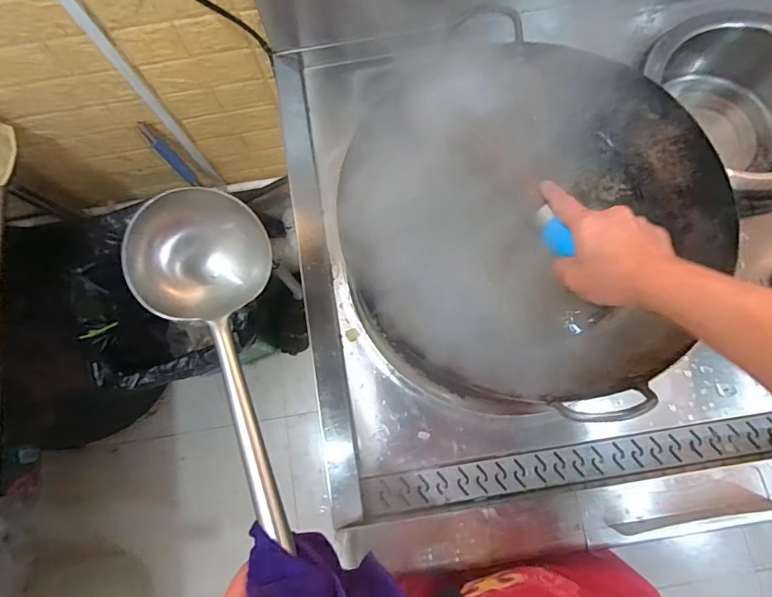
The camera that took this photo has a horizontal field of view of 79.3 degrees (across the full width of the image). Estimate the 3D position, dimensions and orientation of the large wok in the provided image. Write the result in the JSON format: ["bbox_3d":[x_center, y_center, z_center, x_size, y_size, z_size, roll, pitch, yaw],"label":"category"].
[{"bbox_3d":[0.151,-0.100,0.532,0.391,0.095,0.411,0,78,1],"label":"large wok"}]

